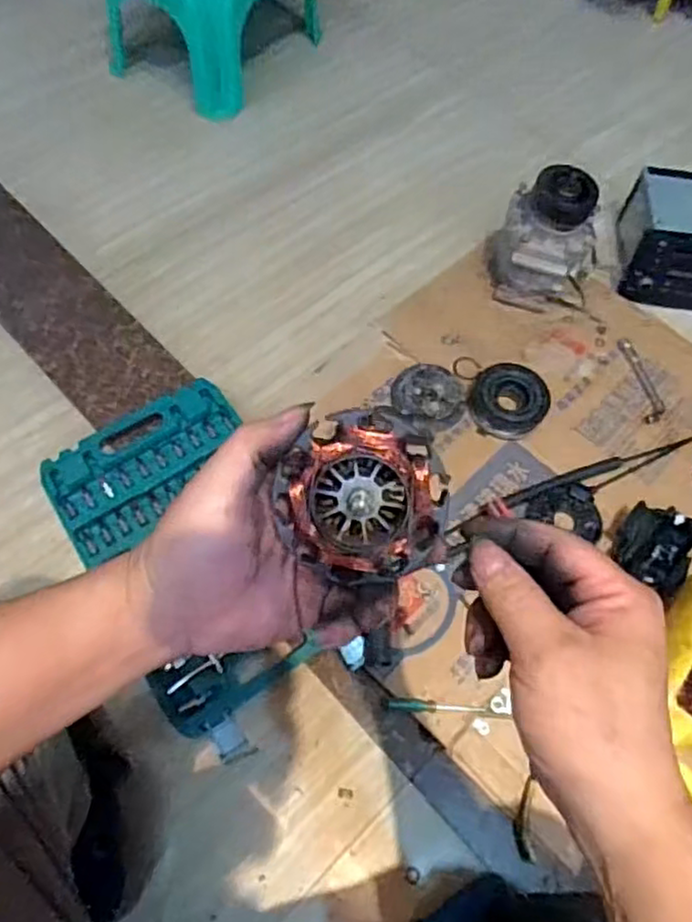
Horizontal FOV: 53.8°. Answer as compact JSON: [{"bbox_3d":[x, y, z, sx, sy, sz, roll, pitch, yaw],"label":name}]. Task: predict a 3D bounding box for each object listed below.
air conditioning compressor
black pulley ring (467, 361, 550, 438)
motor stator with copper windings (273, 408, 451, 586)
[{"bbox_3d":[0.303,-0.315,0.988,0.166,0.186,0.106,20,61,10],"label":"air conditioning compressor"},{"bbox_3d":[0.224,-0.083,0.937,0.106,0.046,0.096,23,62,12],"label":"black pulley ring"},{"bbox_3d":[0.008,0.016,0.320,0.077,0.042,0.076,11,99,3],"label":"motor stator with copper windings"}]

